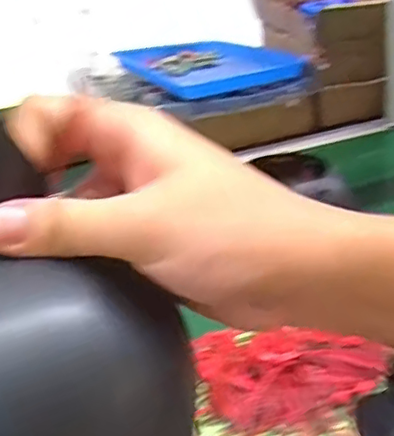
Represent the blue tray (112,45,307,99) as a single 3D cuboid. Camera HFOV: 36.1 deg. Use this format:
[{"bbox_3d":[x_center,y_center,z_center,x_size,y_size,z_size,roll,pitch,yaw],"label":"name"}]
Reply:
[{"bbox_3d":[0.008,-0.274,1.096,0.240,0.043,0.317,-16,27,-23],"label":"blue tray"}]

